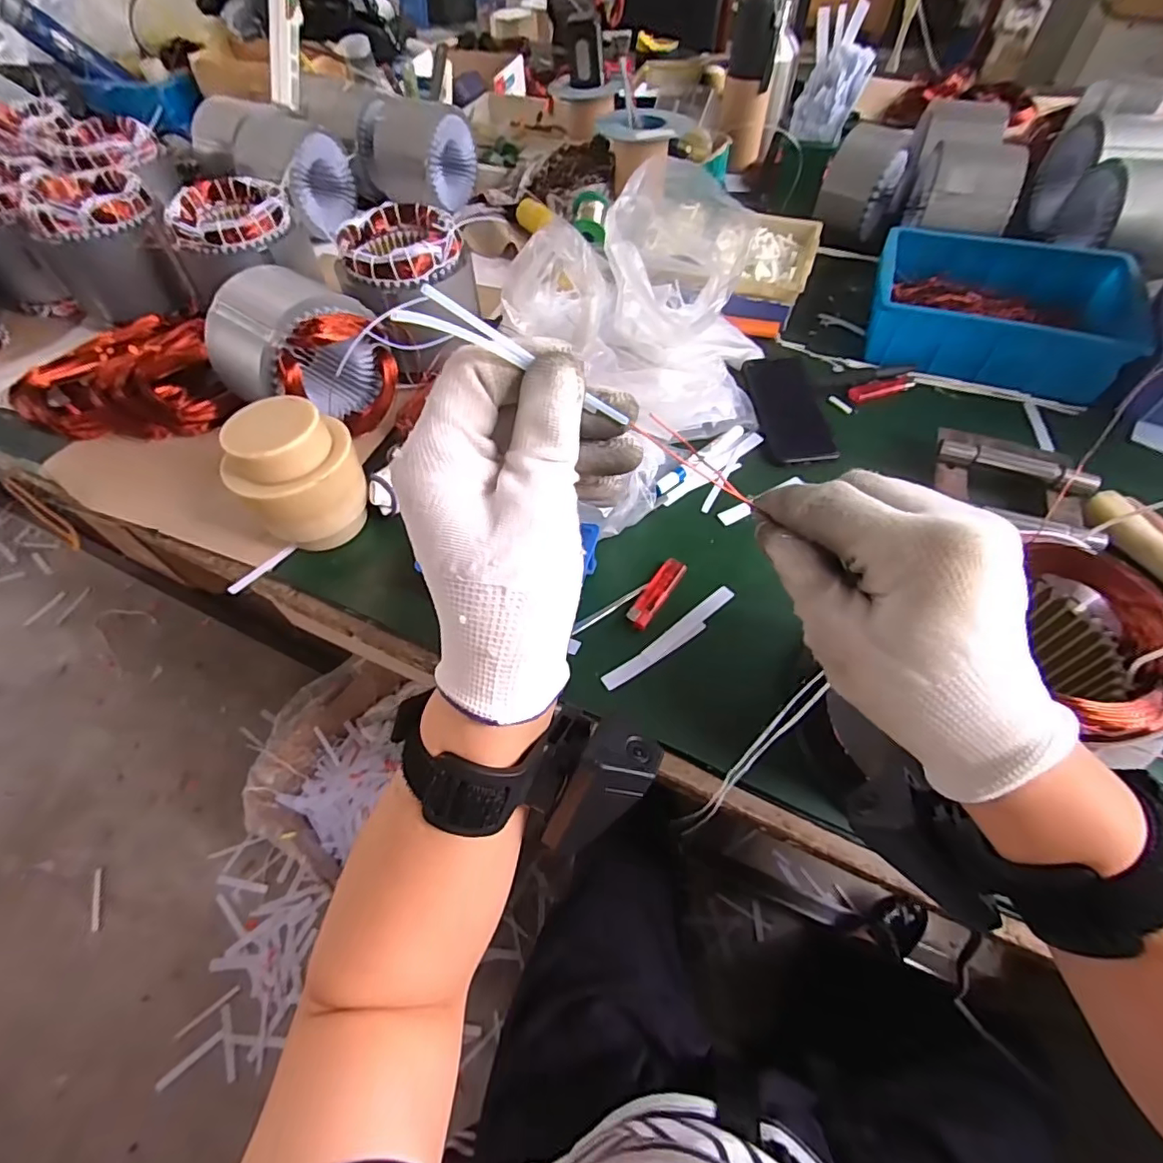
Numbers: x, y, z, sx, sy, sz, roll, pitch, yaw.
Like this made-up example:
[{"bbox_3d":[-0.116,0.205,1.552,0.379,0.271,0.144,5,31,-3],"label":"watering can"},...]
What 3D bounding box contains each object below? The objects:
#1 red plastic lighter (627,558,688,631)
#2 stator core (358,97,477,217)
[{"bbox_3d":[0.072,0.009,0.522,0.024,0.007,0.084,28,61,18],"label":"red plastic lighter"},{"bbox_3d":[-0.287,-0.743,0.964,0.153,0.142,0.140,17,58,12],"label":"stator core"}]

